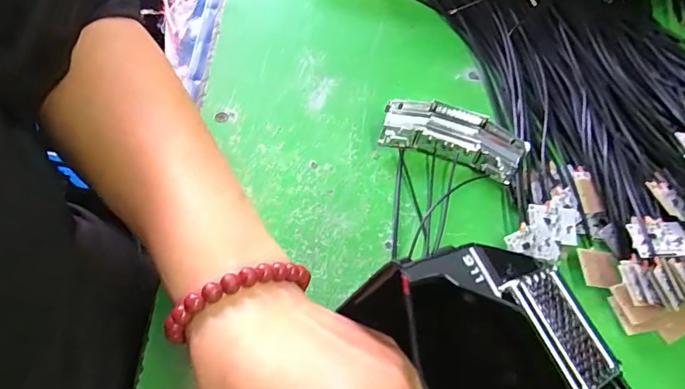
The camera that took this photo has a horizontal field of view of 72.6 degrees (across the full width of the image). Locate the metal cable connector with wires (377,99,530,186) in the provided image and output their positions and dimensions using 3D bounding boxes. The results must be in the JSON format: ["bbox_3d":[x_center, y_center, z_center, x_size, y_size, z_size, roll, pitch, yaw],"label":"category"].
[{"bbox_3d":[0.078,-0.042,0.330,0.097,0.014,0.041,18,92,3],"label":"metal cable connector with wires"}]

